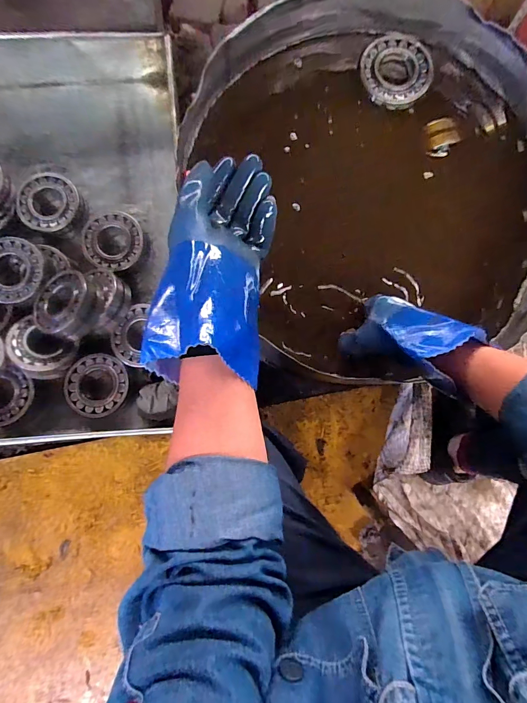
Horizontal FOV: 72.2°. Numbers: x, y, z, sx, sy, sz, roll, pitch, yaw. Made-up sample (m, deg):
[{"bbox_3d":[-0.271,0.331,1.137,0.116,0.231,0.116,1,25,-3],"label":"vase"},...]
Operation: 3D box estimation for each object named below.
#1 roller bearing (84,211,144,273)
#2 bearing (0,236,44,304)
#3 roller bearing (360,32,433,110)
[{"bbox_3d":[-0.288,-0.209,0.692,0.120,0.038,0.111,0,83,-3],"label":"roller bearing"},{"bbox_3d":[-0.454,-0.152,0.642,0.114,0.024,0.122,0,83,-3],"label":"bearing"},{"bbox_3d":[0.207,-0.440,0.567,0.106,0.023,0.109,0,83,-3],"label":"roller bearing"}]

